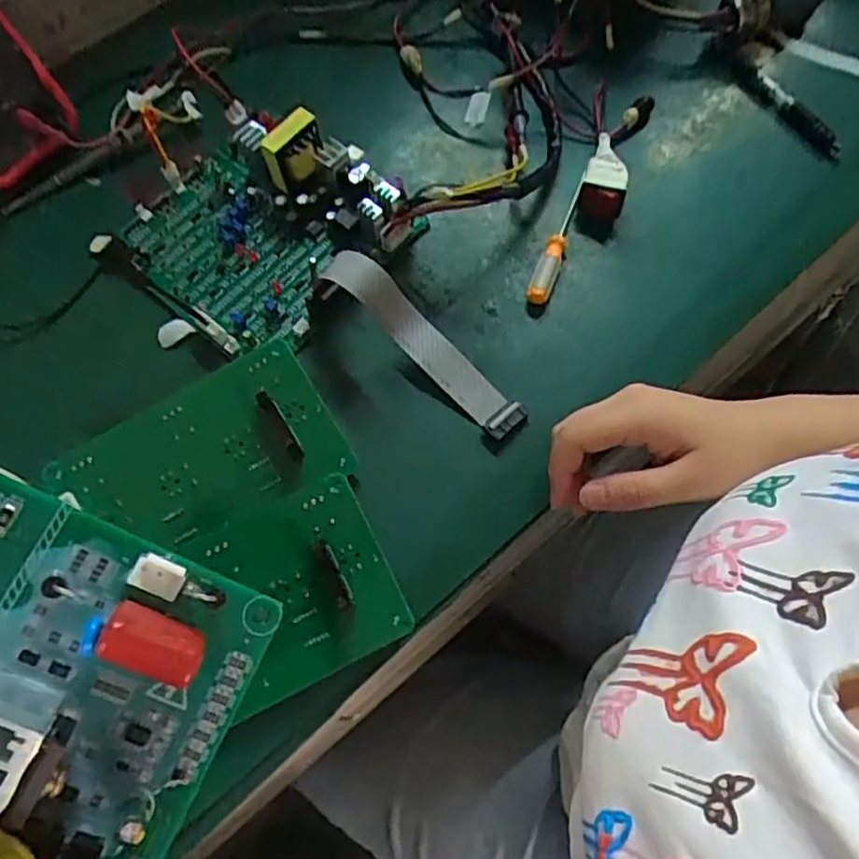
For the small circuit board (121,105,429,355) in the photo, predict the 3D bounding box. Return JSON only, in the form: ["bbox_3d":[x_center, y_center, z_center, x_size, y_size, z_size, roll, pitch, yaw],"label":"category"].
[{"bbox_3d":[-0.123,-0.155,0.481,0.177,0.053,0.176,-42,71,-14],"label":"small circuit board"}]

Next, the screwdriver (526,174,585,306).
[{"bbox_3d":[0.099,-0.146,0.486,0.015,0.010,0.130,20,69,12],"label":"screwdriver"}]

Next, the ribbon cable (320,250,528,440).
[{"bbox_3d":[-0.002,-0.056,0.433,0.155,0.028,0.030,44,73,-11],"label":"ribbon cable"}]

